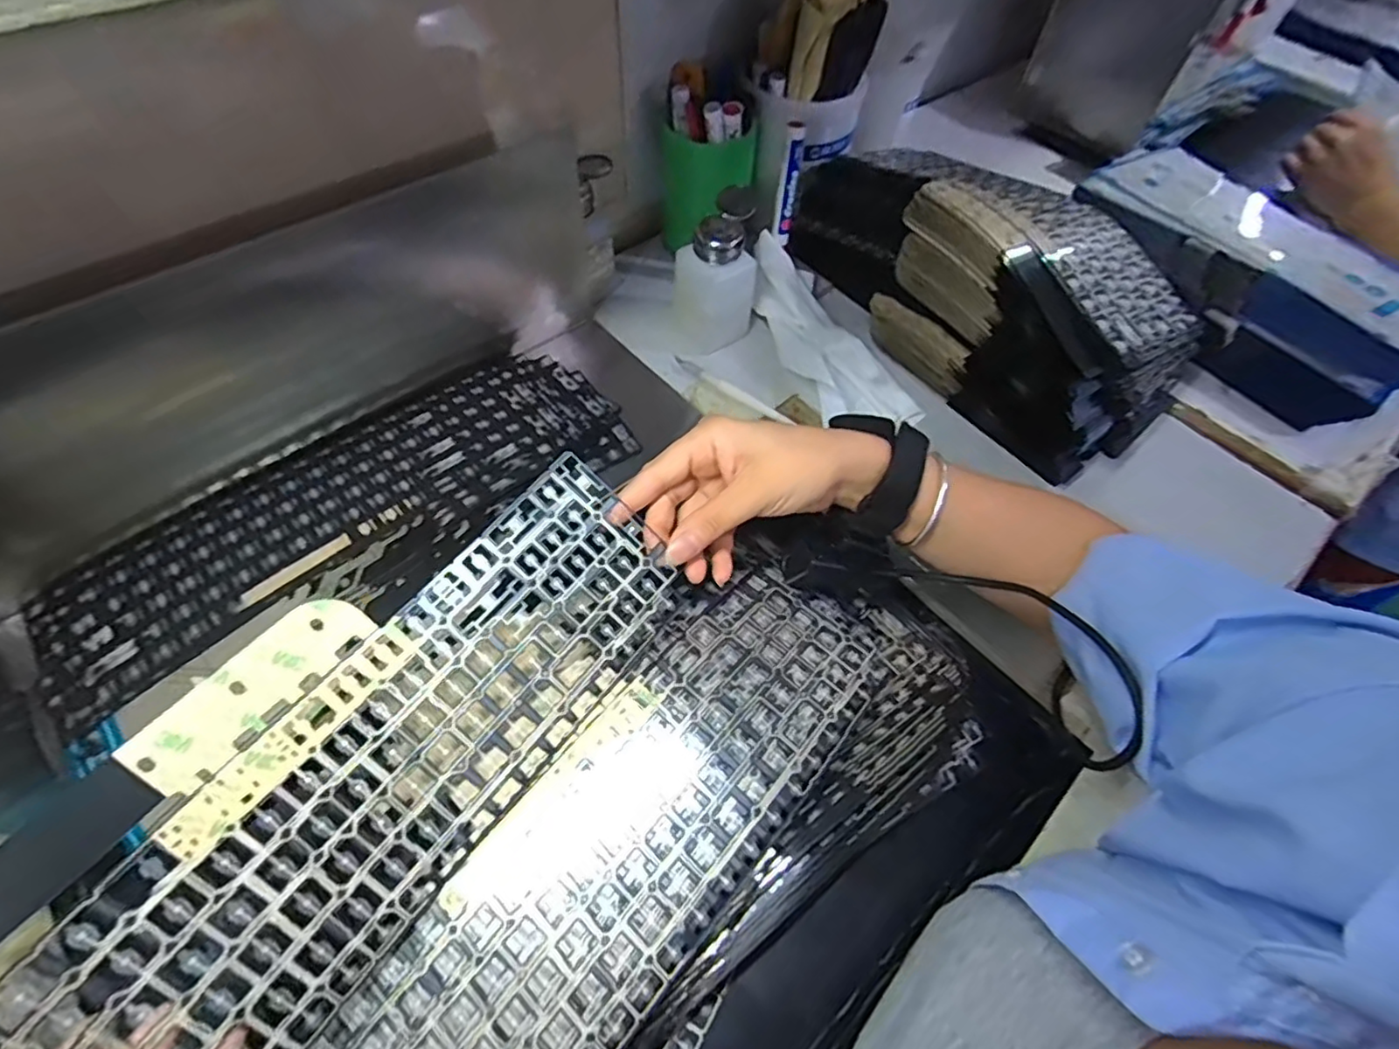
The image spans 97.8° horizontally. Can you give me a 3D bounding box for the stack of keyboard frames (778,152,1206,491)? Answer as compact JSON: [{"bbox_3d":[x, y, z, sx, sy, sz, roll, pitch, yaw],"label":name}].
[{"bbox_3d":[0.242,-0.214,0.524,0.167,0.122,0.352,-36,67,-23],"label":"stack of keyboard frames"}]

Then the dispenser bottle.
[{"bbox_3d":[0.013,-0.213,0.527,0.072,0.113,0.076,2,58,-2],"label":"dispenser bottle"}]

